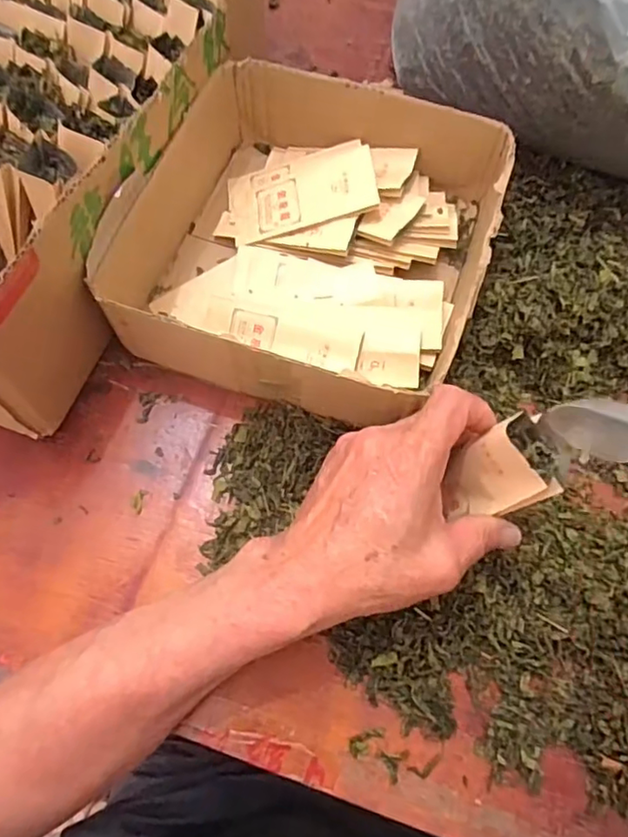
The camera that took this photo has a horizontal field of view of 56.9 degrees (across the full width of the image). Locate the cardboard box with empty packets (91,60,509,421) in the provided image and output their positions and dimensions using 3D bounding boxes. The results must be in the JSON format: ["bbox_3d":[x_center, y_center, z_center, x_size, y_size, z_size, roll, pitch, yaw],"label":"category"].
[{"bbox_3d":[-0.001,-0.124,0.408,0.228,0.075,0.234,17,69,5],"label":"cardboard box with empty packets"}]

